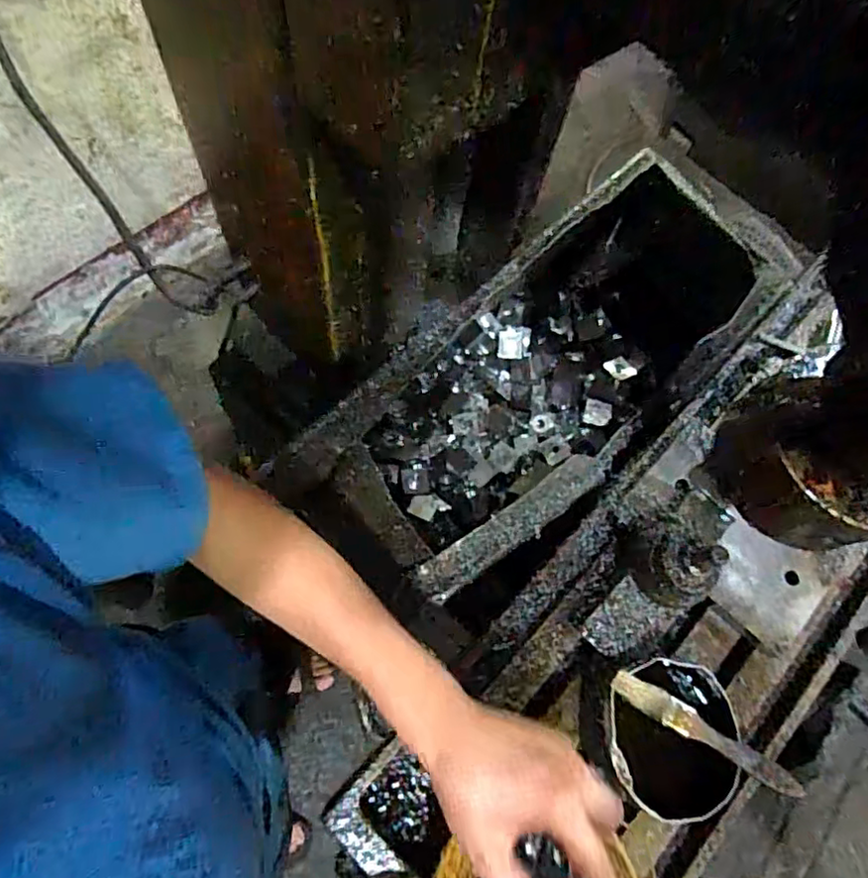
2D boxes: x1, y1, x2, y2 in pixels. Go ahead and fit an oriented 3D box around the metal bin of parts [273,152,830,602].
[{"bbox_3d":[0.118,-0.047,0.649,0.230,0.167,0.508,44,72,9],"label":"metal bin of parts"}]

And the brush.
[{"bbox_3d":[0.198,0.216,0.455,0.145,0.012,0.021,31,70,5],"label":"brush"}]

